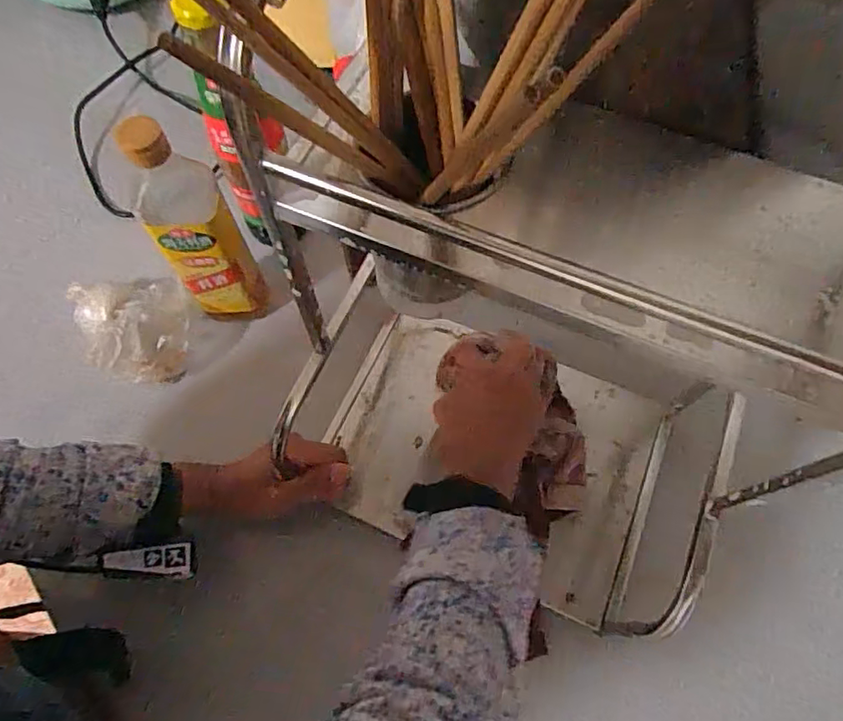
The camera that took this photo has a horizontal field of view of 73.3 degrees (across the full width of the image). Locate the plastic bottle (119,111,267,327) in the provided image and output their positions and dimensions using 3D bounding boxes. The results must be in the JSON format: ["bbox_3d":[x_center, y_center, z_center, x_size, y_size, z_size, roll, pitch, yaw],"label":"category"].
[{"bbox_3d":[-0.190,-0.107,0.493,0.068,0.226,0.049,12,67,5],"label":"plastic bottle"}]

